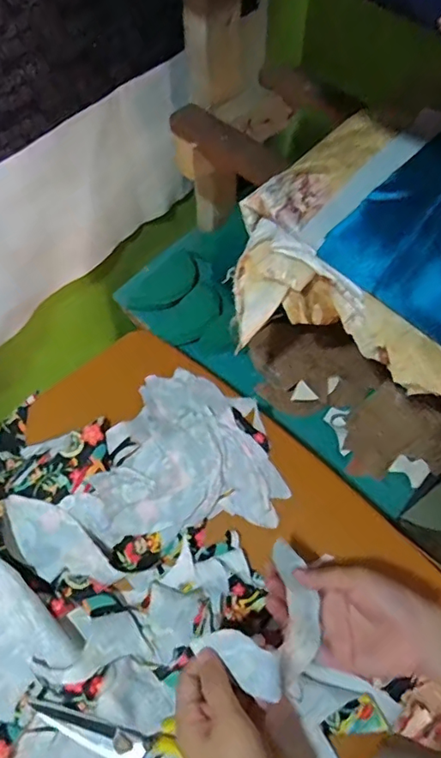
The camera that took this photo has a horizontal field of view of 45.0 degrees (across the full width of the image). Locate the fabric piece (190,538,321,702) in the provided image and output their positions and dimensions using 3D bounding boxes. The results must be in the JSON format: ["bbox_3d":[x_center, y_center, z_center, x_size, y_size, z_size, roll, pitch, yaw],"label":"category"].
[{"bbox_3d":[0.044,0.188,0.414,0.074,0.038,0.109,38,66,19],"label":"fabric piece"}]

